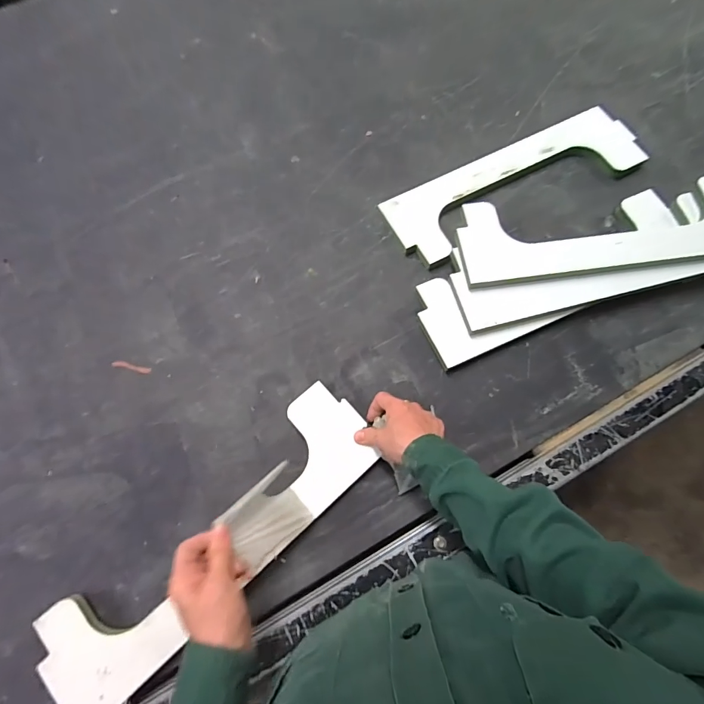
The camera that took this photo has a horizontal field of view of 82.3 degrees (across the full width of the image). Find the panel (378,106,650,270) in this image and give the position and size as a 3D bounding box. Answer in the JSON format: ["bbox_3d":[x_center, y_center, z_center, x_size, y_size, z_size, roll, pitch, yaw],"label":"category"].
[{"bbox_3d":[0.262,-0.271,0.650,0.432,0.023,0.133,-27,74,-8],"label":"panel"}]

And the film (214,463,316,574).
[{"bbox_3d":[-0.088,0.179,0.451,0.080,0.087,0.064,-40,76,-12],"label":"film"}]

